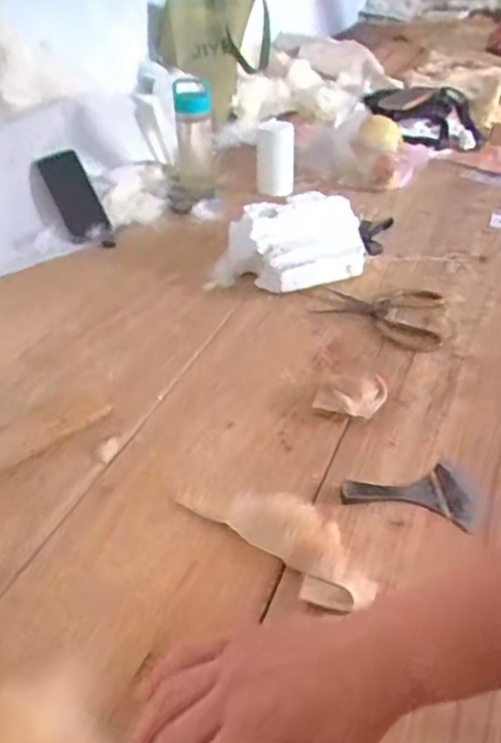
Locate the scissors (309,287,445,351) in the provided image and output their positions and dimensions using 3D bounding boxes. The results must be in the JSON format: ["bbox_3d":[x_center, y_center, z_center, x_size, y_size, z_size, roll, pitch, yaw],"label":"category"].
[{"bbox_3d":[0.177,-0.082,0.869,0.164,0.006,0.142,10,39,12],"label":"scissors"}]

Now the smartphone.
[{"bbox_3d":[-0.302,-0.305,1.087,0.069,0.146,0.013,-27,3,-24],"label":"smartphone"}]

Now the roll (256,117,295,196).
[{"bbox_3d":[0.047,-0.393,1.178,0.067,0.126,0.069,-5,38,-8],"label":"roll"}]

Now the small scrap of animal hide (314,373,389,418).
[{"bbox_3d":[0.115,0.025,0.726,0.078,0.025,0.068,11,39,12],"label":"small scrap of animal hide"}]

